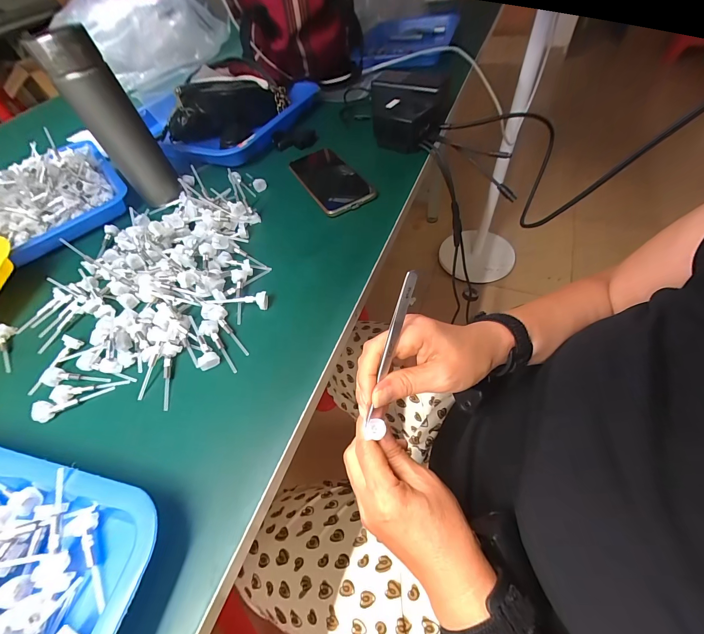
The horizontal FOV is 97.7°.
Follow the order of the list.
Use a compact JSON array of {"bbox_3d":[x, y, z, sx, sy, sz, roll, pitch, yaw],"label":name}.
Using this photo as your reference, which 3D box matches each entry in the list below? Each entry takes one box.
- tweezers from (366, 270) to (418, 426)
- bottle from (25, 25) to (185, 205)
[{"bbox_3d":[0.028,0.026,0.234,0.007,0.009,0.125,18,104,15],"label":"tweezers"},{"bbox_3d":[-0.314,-0.260,0.412,0.057,0.185,0.050,2,55,10],"label":"bottle"}]

